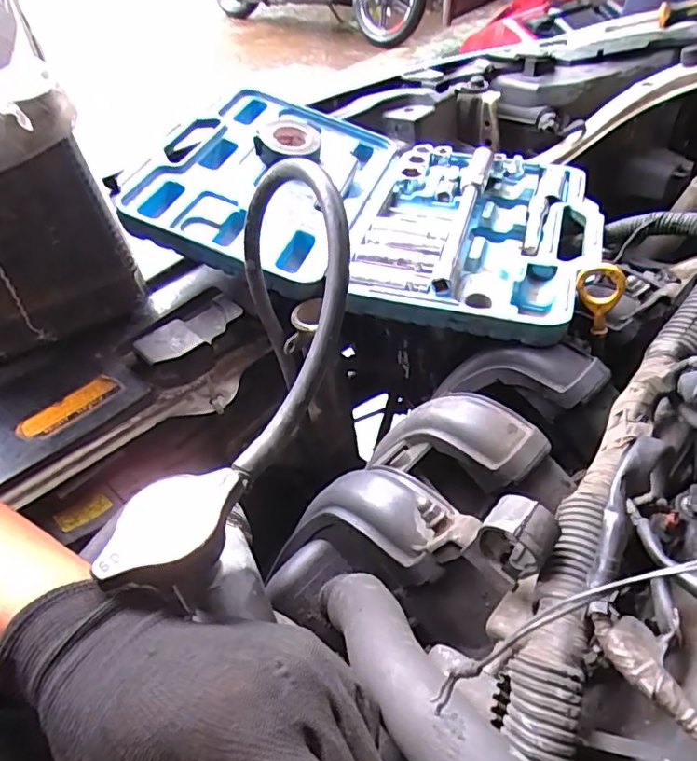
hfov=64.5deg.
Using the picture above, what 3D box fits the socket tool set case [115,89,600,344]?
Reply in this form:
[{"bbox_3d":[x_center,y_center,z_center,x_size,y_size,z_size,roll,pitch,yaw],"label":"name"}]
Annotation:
[{"bbox_3d":[0.018,-0.164,0.490,0.385,0.075,0.256,9,48,14],"label":"socket tool set case"}]

